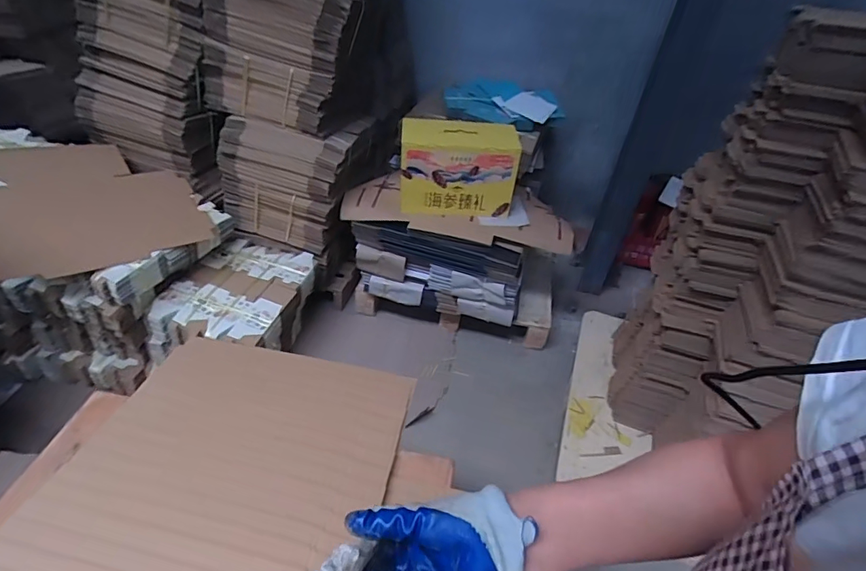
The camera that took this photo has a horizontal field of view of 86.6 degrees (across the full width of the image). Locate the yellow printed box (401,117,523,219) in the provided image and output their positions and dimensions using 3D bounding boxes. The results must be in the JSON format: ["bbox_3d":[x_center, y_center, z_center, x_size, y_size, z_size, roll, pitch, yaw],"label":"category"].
[{"bbox_3d":[0.083,-0.413,1.600,0.399,0.270,0.186,1,40,-6],"label":"yellow printed box"}]

